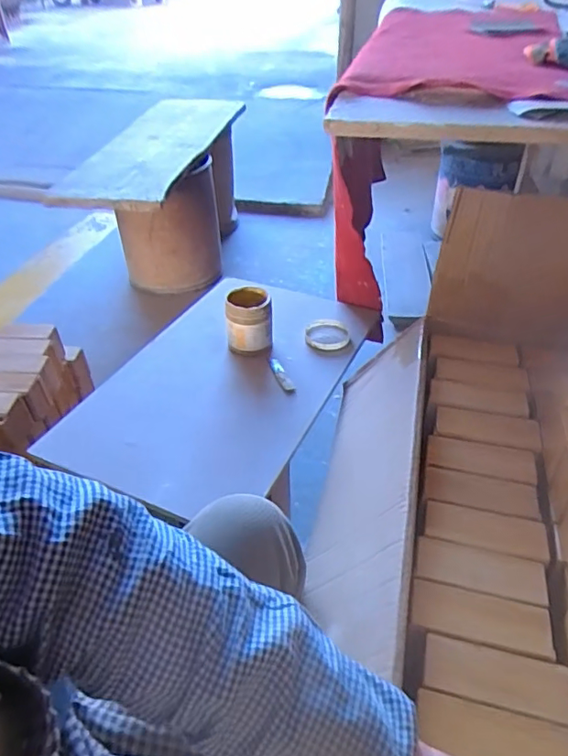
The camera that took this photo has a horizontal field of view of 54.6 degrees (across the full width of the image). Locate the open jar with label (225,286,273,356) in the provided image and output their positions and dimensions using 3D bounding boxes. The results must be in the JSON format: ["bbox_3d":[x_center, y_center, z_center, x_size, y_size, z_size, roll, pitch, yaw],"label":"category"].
[{"bbox_3d":[-0.062,-0.105,0.994,0.080,0.102,0.085,-1,40,1],"label":"open jar with label"}]

